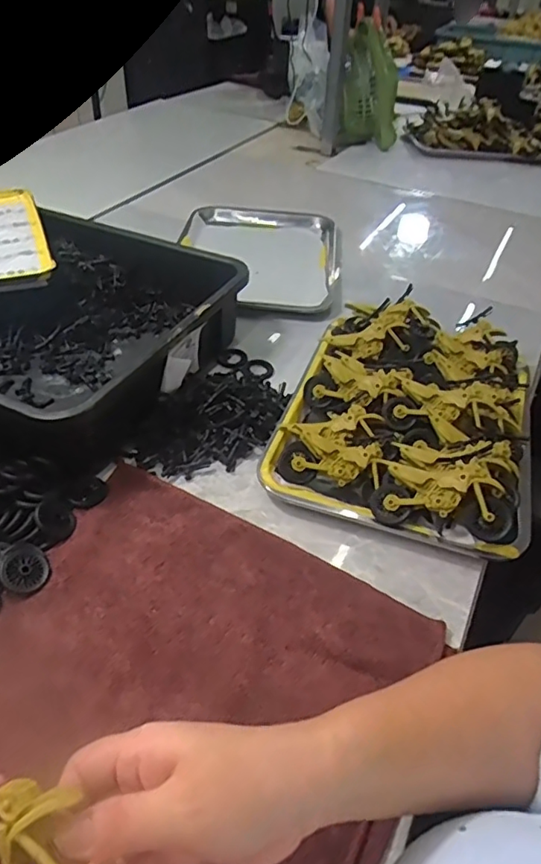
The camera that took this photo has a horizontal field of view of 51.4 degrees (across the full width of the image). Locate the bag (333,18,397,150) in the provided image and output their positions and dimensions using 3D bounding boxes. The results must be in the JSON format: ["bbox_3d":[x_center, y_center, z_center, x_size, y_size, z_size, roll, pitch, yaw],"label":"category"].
[{"bbox_3d":[0.249,-0.834,1.387,0.142,0.248,0.132,8,42,6],"label":"bag"}]

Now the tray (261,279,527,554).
[{"bbox_3d":[0.156,-0.034,0.621,0.252,0.062,0.337,15,43,13],"label":"tray"}]

